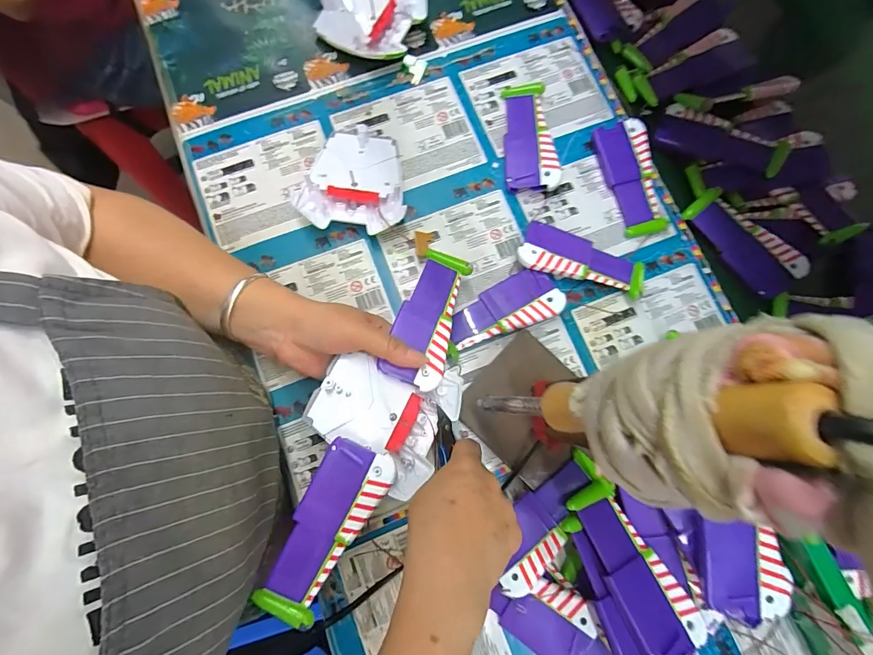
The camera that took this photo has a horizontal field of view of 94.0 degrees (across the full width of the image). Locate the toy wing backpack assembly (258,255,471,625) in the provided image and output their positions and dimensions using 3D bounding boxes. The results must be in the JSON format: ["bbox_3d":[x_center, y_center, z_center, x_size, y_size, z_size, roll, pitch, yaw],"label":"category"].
[{"bbox_3d":[-0.042,0.070,0.326,0.101,0.031,0.287,25,71,4],"label":"toy wing backpack assembly"}]

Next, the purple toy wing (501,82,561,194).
[{"bbox_3d":[0.095,-0.196,0.417,0.050,0.020,0.122,0,78,-1],"label":"purple toy wing"}]

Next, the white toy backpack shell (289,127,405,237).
[{"bbox_3d":[-0.080,-0.150,0.402,0.098,0.027,0.115,4,78,0],"label":"white toy backpack shell"}]

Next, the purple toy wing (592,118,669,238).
[{"bbox_3d":[0.199,-0.153,0.412,0.046,0.016,0.119,-11,79,-3],"label":"purple toy wing"}]

